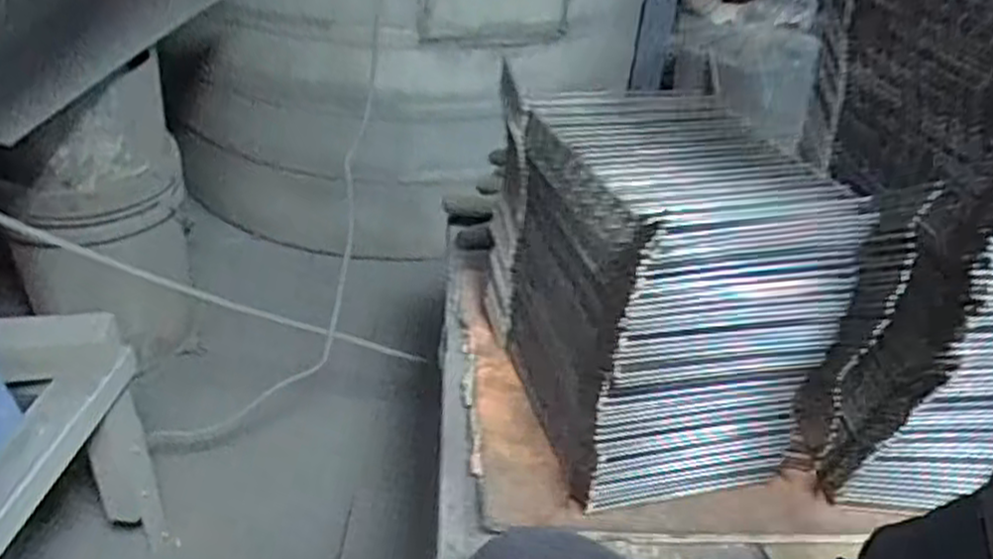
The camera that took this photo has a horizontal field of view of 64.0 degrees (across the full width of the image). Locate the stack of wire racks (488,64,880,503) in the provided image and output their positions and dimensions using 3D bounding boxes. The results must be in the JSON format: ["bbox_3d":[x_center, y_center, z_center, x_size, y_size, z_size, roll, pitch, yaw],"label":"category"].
[{"bbox_3d":[0.127,0.006,0.708,0.204,0.262,0.275,-7,36,-19],"label":"stack of wire racks"}]

